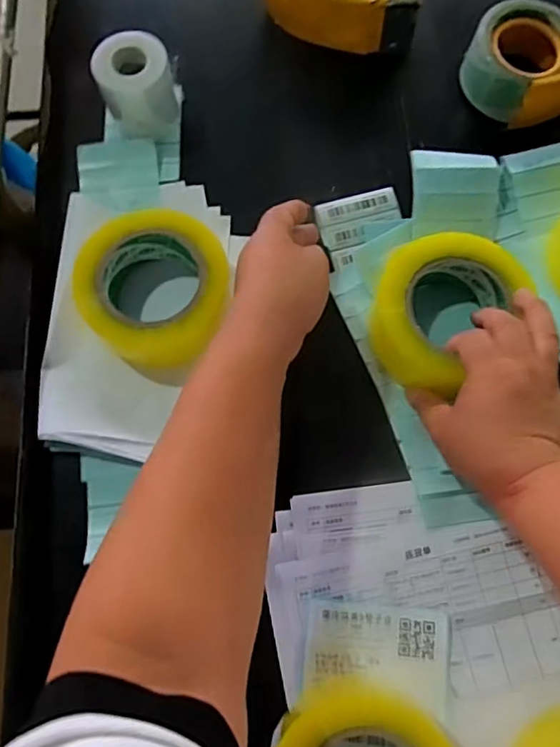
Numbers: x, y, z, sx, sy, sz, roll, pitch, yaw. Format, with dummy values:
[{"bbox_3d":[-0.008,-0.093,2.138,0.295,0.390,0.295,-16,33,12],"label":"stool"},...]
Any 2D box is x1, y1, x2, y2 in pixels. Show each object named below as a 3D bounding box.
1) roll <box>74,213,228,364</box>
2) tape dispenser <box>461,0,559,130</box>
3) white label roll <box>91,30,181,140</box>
[{"bbox_3d":[-0.107,-0.068,0.468,0.128,0.056,0.119,0,74,-1],"label":"roll"},{"bbox_3d":[0.255,-0.312,0.533,0.111,0.062,0.153,37,77,9],"label":"tape dispenser"},{"bbox_3d":[-0.132,-0.263,0.521,0.069,0.074,0.058,-11,74,-4],"label":"white label roll"}]

